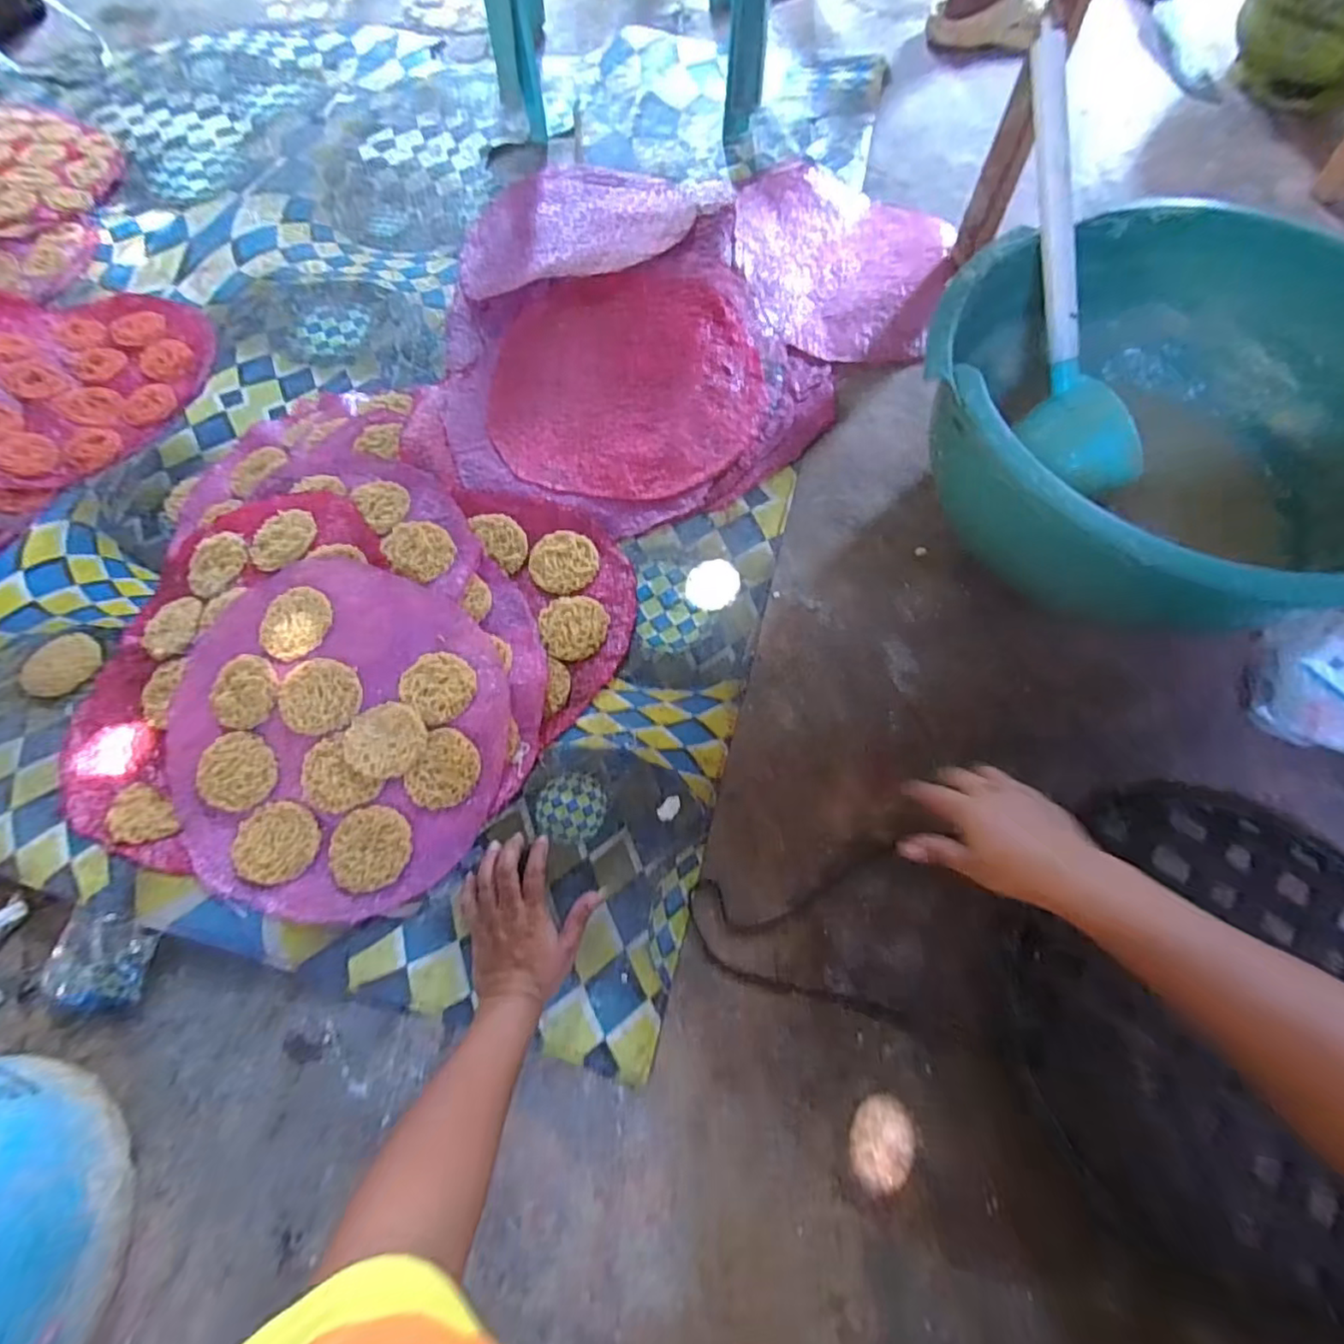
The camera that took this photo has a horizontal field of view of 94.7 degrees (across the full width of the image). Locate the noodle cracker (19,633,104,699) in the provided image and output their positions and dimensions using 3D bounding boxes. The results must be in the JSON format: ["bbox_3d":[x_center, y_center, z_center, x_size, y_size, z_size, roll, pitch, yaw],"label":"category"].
[{"bbox_3d":[-0.676,-0.009,0.682,0.077,0.010,0.076,-1,67,2],"label":"noodle cracker"}]

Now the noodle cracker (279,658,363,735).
[{"bbox_3d":[-0.351,0.023,0.614,0.075,0.012,0.072,-11,68,-4],"label":"noodle cracker"}]

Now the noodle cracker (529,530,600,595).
[{"bbox_3d":[-0.123,-0.127,0.708,0.077,0.006,0.074,-1,67,2],"label":"noodle cracker"}]

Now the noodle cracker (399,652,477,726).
[{"bbox_3d":[-0.238,0.015,0.636,0.074,0.011,0.067,37,73,16],"label":"noodle cracker"}]

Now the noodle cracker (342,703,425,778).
[{"bbox_3d":[-0.283,0.067,0.613,0.075,0.011,0.073,-1,67,2],"label":"noodle cracker"}]

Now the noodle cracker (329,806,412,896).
[{"bbox_3d":[-0.284,0.166,0.582,0.074,0.005,0.077,-5,67,0],"label":"noodle cracker"}]

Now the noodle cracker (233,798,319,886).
[{"bbox_3d":[-0.376,0.161,0.587,0.077,0.006,0.072,-1,67,2],"label":"noodle cracker"}]

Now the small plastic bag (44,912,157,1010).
[{"bbox_3d":[-0.513,0.260,0.553,0.092,0.016,0.077,3,67,4],"label":"small plastic bag"}]

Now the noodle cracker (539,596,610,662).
[{"bbox_3d":[-0.107,-0.050,0.678,0.074,0.004,0.078,-6,67,0],"label":"noodle cracker"}]

